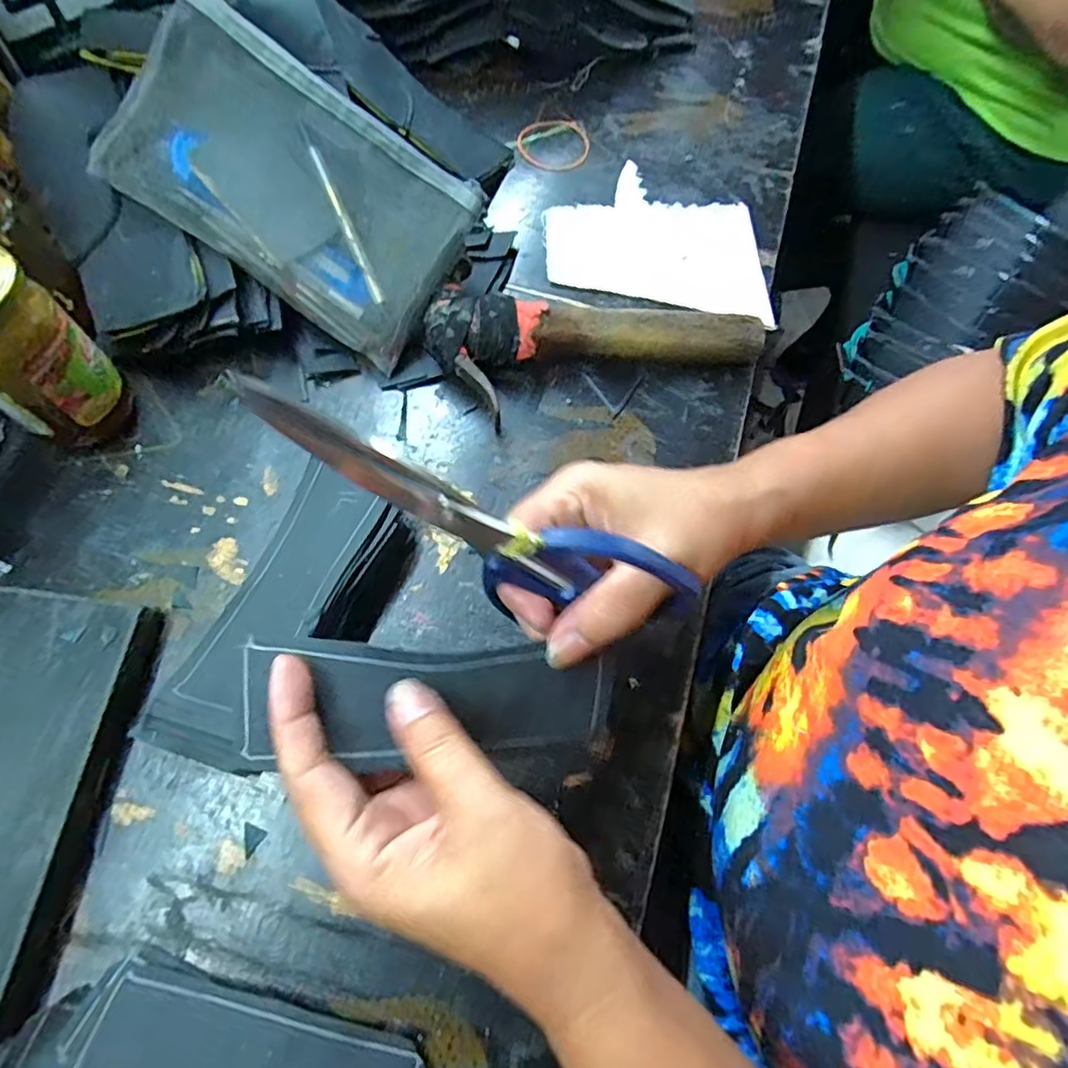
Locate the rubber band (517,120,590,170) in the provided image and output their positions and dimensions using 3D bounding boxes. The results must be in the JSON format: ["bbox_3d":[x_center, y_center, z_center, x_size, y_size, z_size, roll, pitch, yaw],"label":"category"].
[{"bbox_3d":[0.018,-0.324,0.501,0.056,0.004,0.053,1,68,-2],"label":"rubber band"}]

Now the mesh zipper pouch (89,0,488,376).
[{"bbox_3d":[-0.146,-0.215,0.372,0.200,0.022,0.124,32,96,-12],"label":"mesh zipper pouch"}]

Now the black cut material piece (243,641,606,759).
[{"bbox_3d":[-0.041,0.068,0.249,0.146,0.020,0.044,6,68,-13],"label":"black cut material piece"}]

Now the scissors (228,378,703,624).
[{"bbox_3d":[-0.022,-0.001,0.232,0.180,0.059,0.023,27,66,-27],"label":"scissors"}]

